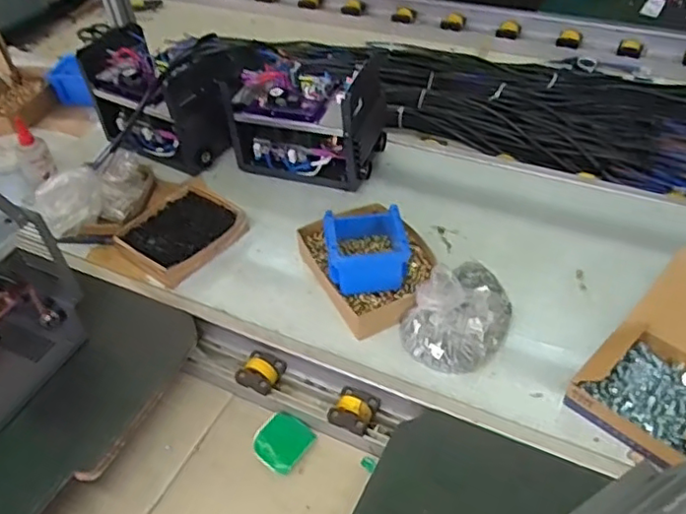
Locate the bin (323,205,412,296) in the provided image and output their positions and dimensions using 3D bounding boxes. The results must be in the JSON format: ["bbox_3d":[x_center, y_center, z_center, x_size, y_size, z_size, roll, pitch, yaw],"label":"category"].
[{"bbox_3d":[0.028,-0.021,0.887,0.112,0.067,0.145,-9,45,-4],"label":"bin"}]

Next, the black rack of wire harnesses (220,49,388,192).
[{"bbox_3d":[-0.060,-0.249,1.096,0.245,0.185,0.149,14,48,18],"label":"black rack of wire harnesses"}]

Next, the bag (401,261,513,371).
[{"bbox_3d":[0.167,0.060,0.827,0.179,0.099,0.119,-37,53,-28],"label":"bag"}]

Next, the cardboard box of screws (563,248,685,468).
[{"bbox_3d":[0.420,0.120,0.744,0.259,0.089,0.164,-35,52,-27],"label":"cardboard box of screws"}]

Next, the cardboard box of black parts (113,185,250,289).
[{"bbox_3d":[-0.258,-0.035,1.010,0.149,0.044,0.181,28,53,29],"label":"cardboard box of black parts"}]

